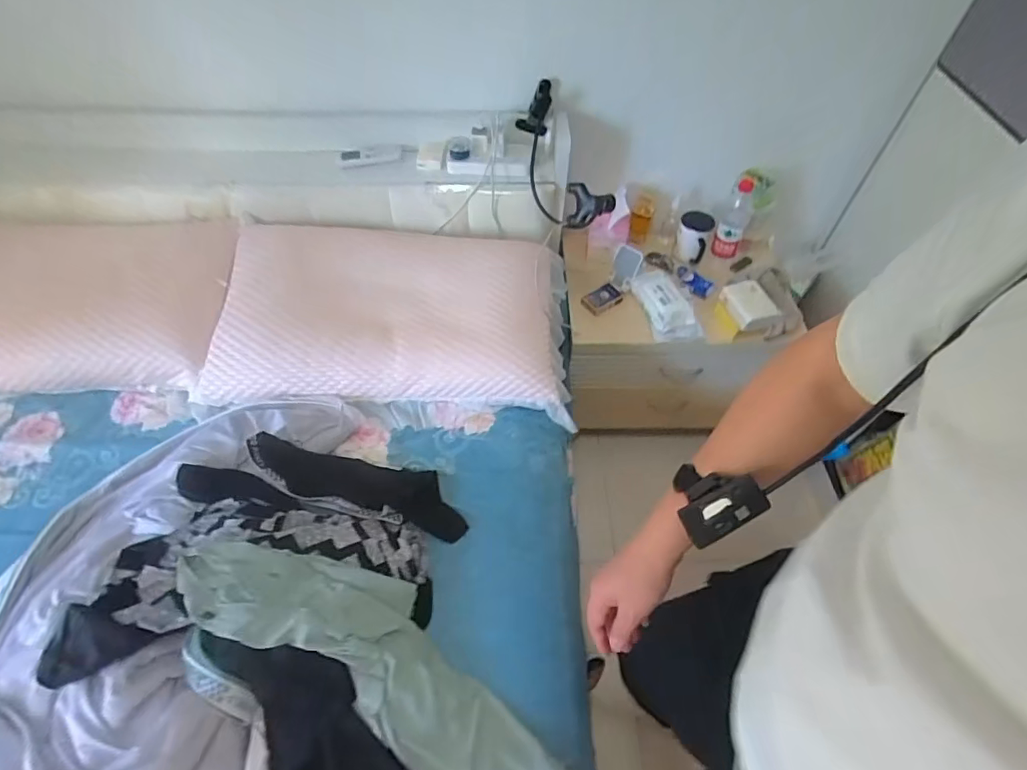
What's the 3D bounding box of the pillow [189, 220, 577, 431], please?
[{"bbox_3d":[-0.240,-0.150,1.071,0.708,0.138,0.387,-1,54,-2],"label":"pillow"}]

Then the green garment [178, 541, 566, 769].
[{"bbox_3d":[-0.184,0.388,0.710,0.581,0.115,0.196,31,60,20],"label":"green garment"}]

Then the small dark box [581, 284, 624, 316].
[{"bbox_3d":[0.210,-0.199,1.215,0.097,0.025,0.059,-28,59,-19],"label":"small dark box"}]

